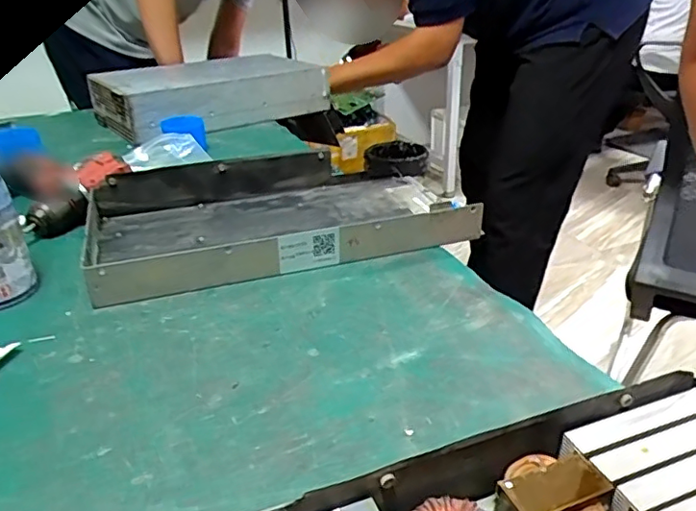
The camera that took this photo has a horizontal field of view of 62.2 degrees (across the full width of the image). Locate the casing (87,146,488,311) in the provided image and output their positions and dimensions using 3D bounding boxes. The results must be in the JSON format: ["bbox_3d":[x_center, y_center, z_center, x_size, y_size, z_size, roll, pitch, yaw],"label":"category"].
[{"bbox_3d":[-0.079,-0.050,0.635,0.379,0.053,0.210,-11,29,-17],"label":"casing"}]

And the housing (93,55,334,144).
[{"bbox_3d":[-0.243,-0.296,1.063,0.383,0.092,0.255,-22,33,-33],"label":"housing"}]

